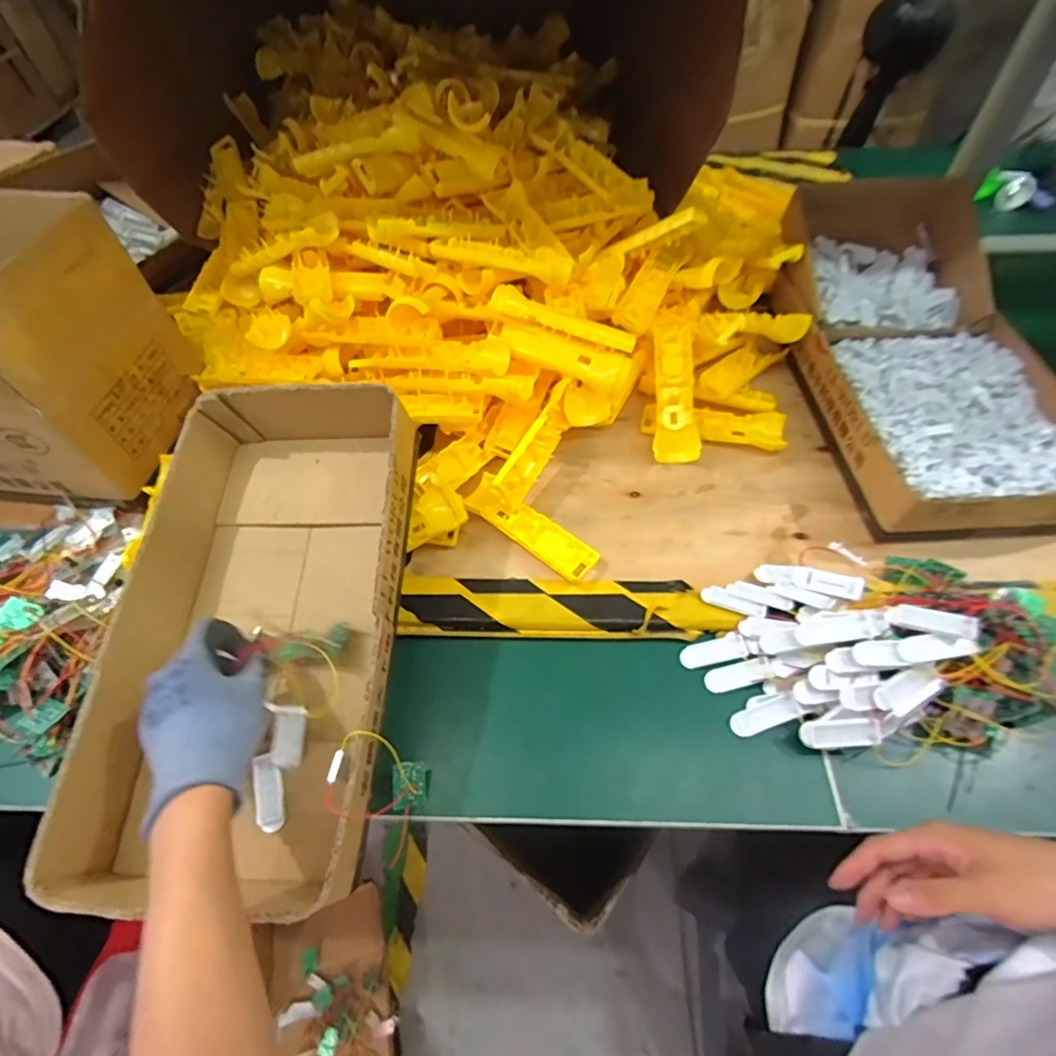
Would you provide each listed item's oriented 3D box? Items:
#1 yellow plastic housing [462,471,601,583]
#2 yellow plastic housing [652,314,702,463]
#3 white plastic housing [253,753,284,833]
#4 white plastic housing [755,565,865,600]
[{"bbox_3d":[-0.001,0.001,0.568,0.155,0.025,0.047,34,63,24],"label":"yellow plastic housing"},{"bbox_3d":[0.172,-0.170,0.628,0.046,0.021,0.184,0,79,3],"label":"yellow plastic housing"},{"bbox_3d":[-0.210,0.213,0.430,0.020,0.012,0.058,-14,71,-7],"label":"white plastic housing"},{"bbox_3d":[0.270,0.047,0.512,0.091,0.011,0.024,10,55,25],"label":"white plastic housing"}]

